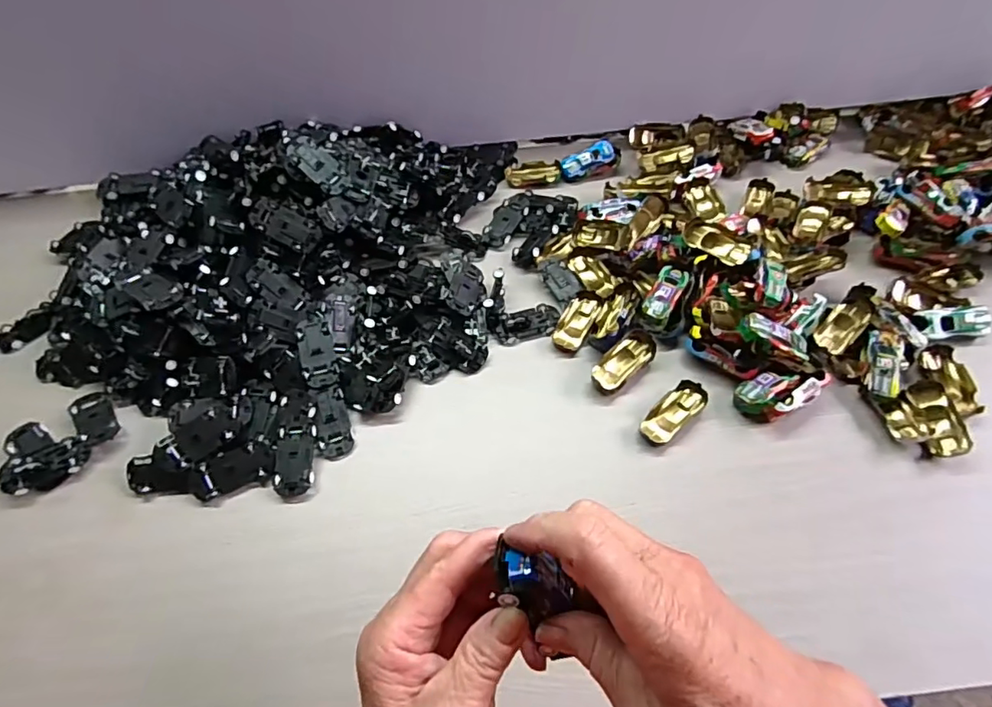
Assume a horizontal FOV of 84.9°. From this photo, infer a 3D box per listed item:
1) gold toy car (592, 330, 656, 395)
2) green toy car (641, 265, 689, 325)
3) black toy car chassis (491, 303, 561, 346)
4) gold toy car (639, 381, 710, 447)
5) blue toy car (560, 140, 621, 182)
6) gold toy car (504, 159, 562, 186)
[{"bbox_3d":[0.113,0.007,0.479,0.065,0.017,0.031,-37,65,-18],"label":"gold toy car"},{"bbox_3d":[0.158,-0.055,0.506,0.027,0.018,0.058,25,64,15],"label":"green toy car"},{"bbox_3d":[0.029,-0.028,0.514,0.064,0.009,0.033,-15,61,-7],"label":"black toy car chassis"},{"bbox_3d":[0.148,0.049,0.455,0.063,0.015,0.028,-37,65,-18],"label":"gold toy car"},{"bbox_3d":[0.110,-0.223,0.631,0.069,0.023,0.030,-25,62,-12],"label":"blue toy car"},{"bbox_3d":[0.043,-0.214,0.636,0.063,0.017,0.032,1,60,2],"label":"gold toy car"}]

